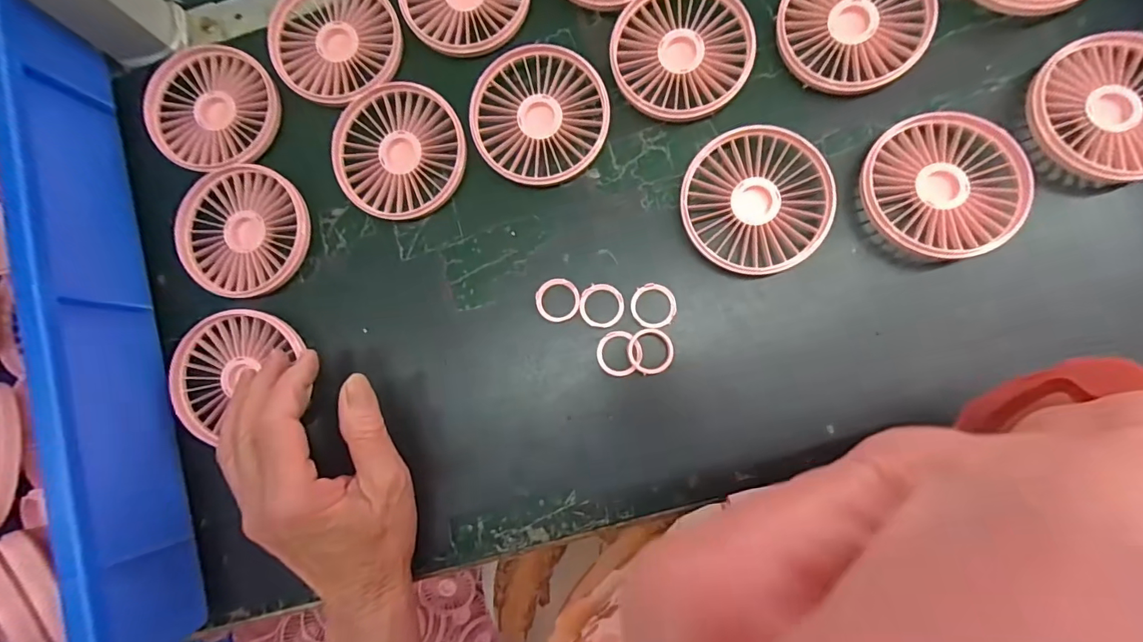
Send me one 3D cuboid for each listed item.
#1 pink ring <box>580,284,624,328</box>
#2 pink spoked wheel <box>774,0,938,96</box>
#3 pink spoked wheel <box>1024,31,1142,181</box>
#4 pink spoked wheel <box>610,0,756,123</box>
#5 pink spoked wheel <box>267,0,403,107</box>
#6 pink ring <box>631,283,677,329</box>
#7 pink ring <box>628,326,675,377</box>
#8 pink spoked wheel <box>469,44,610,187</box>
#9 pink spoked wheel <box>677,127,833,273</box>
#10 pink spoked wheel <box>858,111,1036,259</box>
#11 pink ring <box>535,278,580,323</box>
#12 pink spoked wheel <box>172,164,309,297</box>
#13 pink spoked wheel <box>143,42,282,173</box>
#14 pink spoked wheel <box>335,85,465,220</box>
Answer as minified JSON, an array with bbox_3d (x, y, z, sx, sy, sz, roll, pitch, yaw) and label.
[{"bbox_3d":[0.019,-0.010,0.304,0.027,0.004,0.027,0,85,5],"label":"pink ring"},{"bbox_3d":[0.173,-0.186,0.299,0.085,0.015,0.085,0,85,5],"label":"pink spoked wheel"},{"bbox_3d":[0.313,-0.123,0.281,0.085,0.016,0.086,0,85,5],"label":"pink spoked wheel"},{"bbox_3d":[0.070,-0.174,0.309,0.085,0.007,0.086,-17,84,3],"label":"pink spoked wheel"},{"bbox_3d":[-0.164,-0.195,0.336,0.084,0.013,0.096,-42,83,0],"label":"pink spoked wheel"},{"bbox_3d":[0.051,-0.009,0.300,0.027,0.004,0.028,0,85,5],"label":"pink ring"},{"bbox_3d":[0.049,0.019,0.297,0.028,0.004,0.028,0,85,5],"label":"pink ring"},{"bbox_3d":[-0.021,-0.134,0.315,0.085,0.011,0.088,0,85,5],"label":"pink spoked wheel"},{"bbox_3d":[0.112,-0.073,0.297,0.085,0.015,0.088,0,85,5],"label":"pink spoked wheel"},{"bbox_3d":[0.217,-0.080,0.287,0.086,0.016,0.085,0,85,5],"label":"pink spoked wheel"},{"bbox_3d":[-0.008,-0.013,0.308,0.027,0.004,0.027,0,85,5],"label":"pink ring"},{"bbox_3d":[-0.219,-0.060,0.325,0.086,0.015,0.084,0,85,5],"label":"pink spoked wheel"},{"bbox_3d":[-0.250,-0.149,0.336,0.090,0.008,0.089,0,85,5],"label":"pink spoked wheel"},{"bbox_3d":[-0.115,-0.114,0.322,0.084,0.011,0.090,0,85,5],"label":"pink spoked wheel"}]

